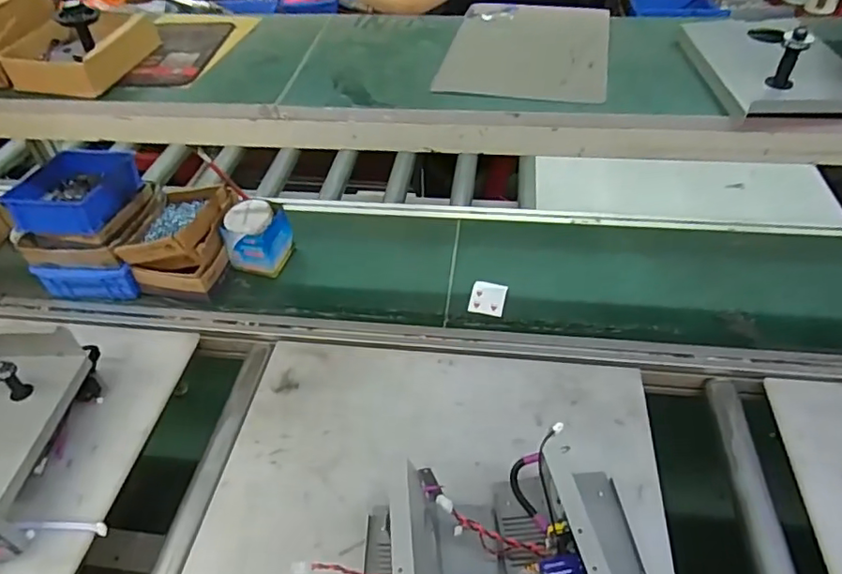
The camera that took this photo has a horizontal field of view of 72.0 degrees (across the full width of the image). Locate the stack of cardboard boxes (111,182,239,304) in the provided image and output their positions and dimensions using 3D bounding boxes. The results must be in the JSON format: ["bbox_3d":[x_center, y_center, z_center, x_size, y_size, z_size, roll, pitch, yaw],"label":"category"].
[{"bbox_3d":[-0.430,-0.086,1.071,0.148,0.136,0.197,5,45,7],"label":"stack of cardboard boxes"}]

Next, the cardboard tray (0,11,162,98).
[{"bbox_3d":[-0.472,-0.328,0.800,0.158,0.060,0.159,7,45,11],"label":"cardboard tray"}]

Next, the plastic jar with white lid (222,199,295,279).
[{"bbox_3d":[-0.302,-0.088,1.075,0.105,0.109,0.100,15,47,17],"label":"plastic jar with white lid"}]

